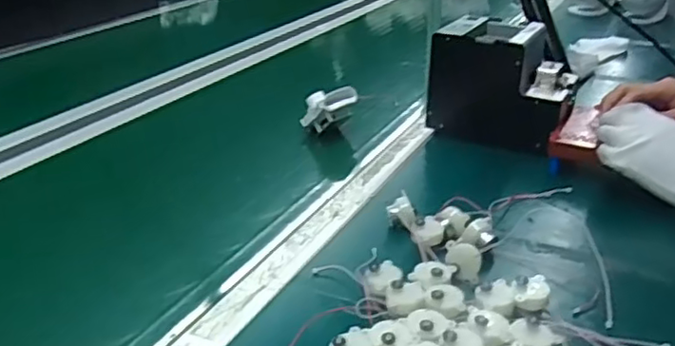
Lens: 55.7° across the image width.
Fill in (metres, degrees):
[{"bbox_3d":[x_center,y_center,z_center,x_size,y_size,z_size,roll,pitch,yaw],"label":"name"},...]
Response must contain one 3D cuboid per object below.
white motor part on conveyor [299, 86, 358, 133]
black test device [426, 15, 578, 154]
[{"bbox_3d":[-0.012,-0.089,0.908,0.078,0.057,0.043,2,26,5],"label":"white motor part on conveyor"},{"bbox_3d":[0.228,-0.120,0.857,0.173,0.137,0.114,19,32,35],"label":"black test device"}]

